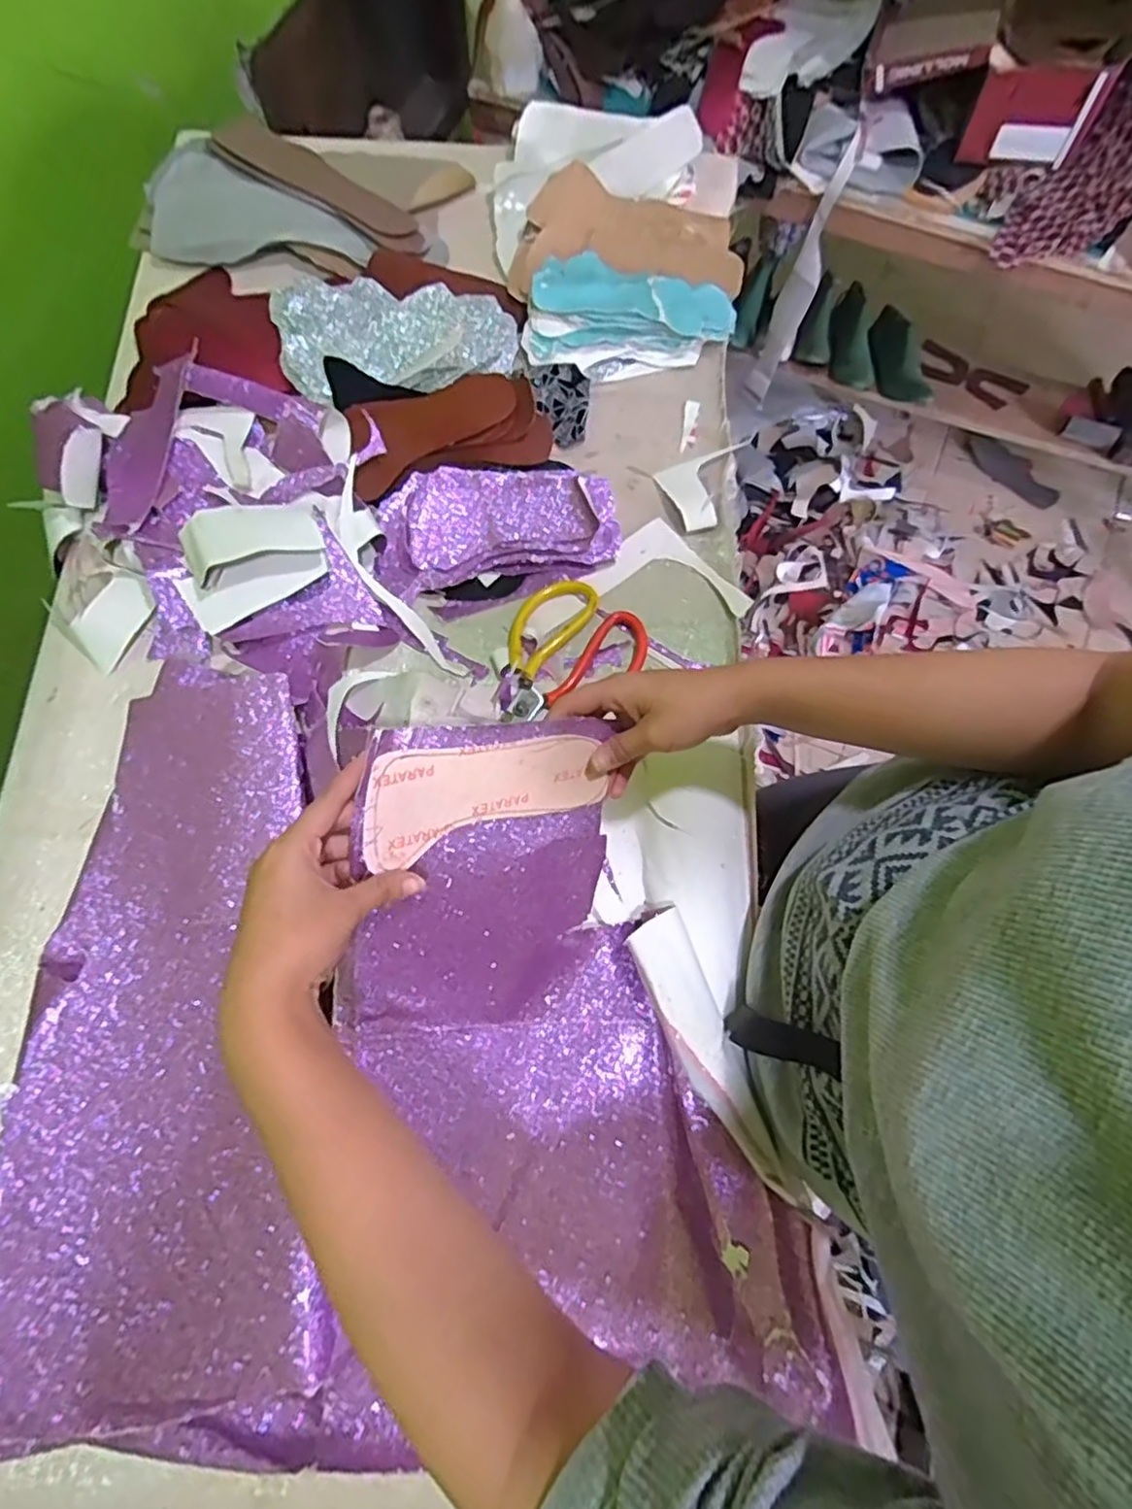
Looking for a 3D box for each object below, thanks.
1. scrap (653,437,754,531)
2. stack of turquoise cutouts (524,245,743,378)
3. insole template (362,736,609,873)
[{"bbox_3d":[0.138,-0.248,0.617,0.090,0.020,0.071,-19,75,-6],"label":"scrap"},{"bbox_3d":[0.066,-0.433,0.662,0.198,0.043,0.122,12,74,3],"label":"stack of turquoise cutouts"},{"bbox_3d":[-0.050,0.025,0.423,0.154,0.008,0.063,-9,90,-20],"label":"insole template"}]

